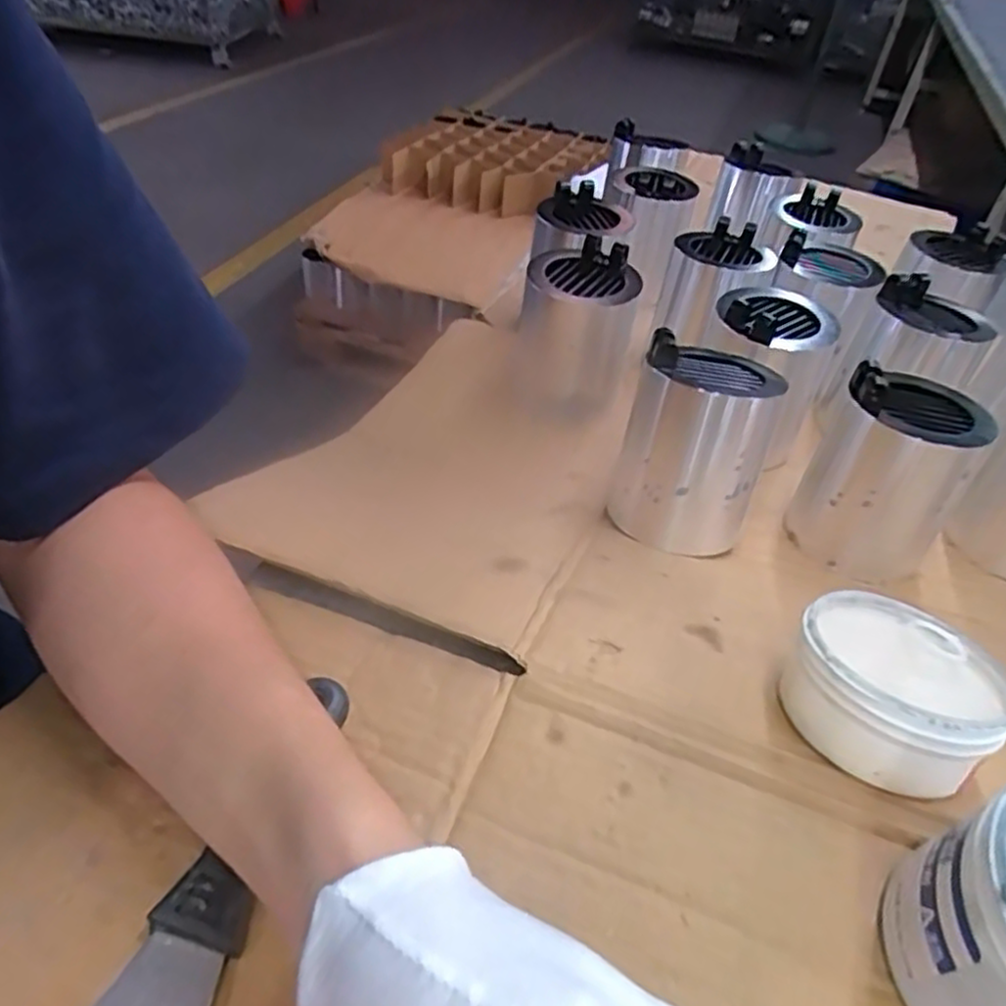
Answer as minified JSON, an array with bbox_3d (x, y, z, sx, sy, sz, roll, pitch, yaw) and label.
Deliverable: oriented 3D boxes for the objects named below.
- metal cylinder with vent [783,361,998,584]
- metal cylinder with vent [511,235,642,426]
[{"bbox_3d":[0.245,-0.020,0.458,0.085,0.113,0.097,22,45,15],"label":"metal cylinder with vent"},{"bbox_3d":[0.055,-0.137,0.567,0.084,0.118,0.086,8,43,0],"label":"metal cylinder with vent"}]

